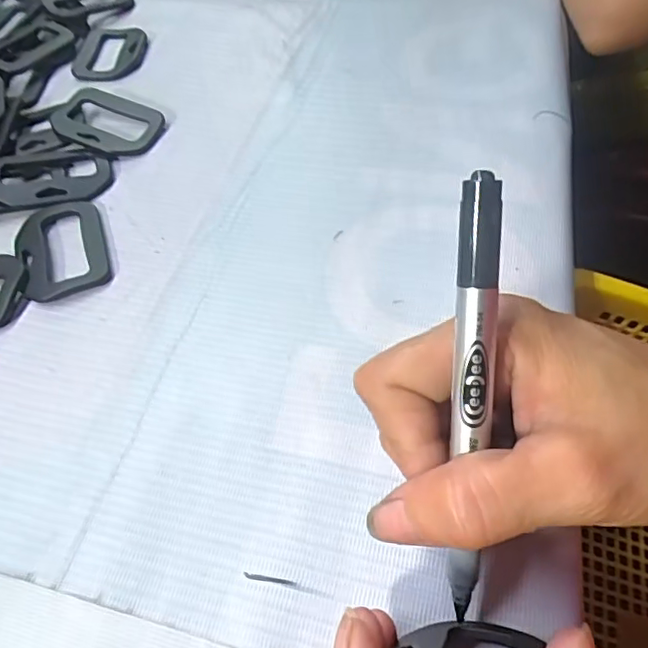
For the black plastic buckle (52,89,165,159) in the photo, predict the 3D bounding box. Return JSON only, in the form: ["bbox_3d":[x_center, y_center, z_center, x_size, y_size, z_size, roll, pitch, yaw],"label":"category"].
[{"bbox_3d":[-0.126,-0.114,0.327,0.062,0.011,0.043,17,57,16],"label":"black plastic buckle"}]

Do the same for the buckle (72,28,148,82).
[{"bbox_3d":[-0.143,-0.181,0.383,0.048,0.007,0.065,-6,54,0],"label":"buckle"}]

